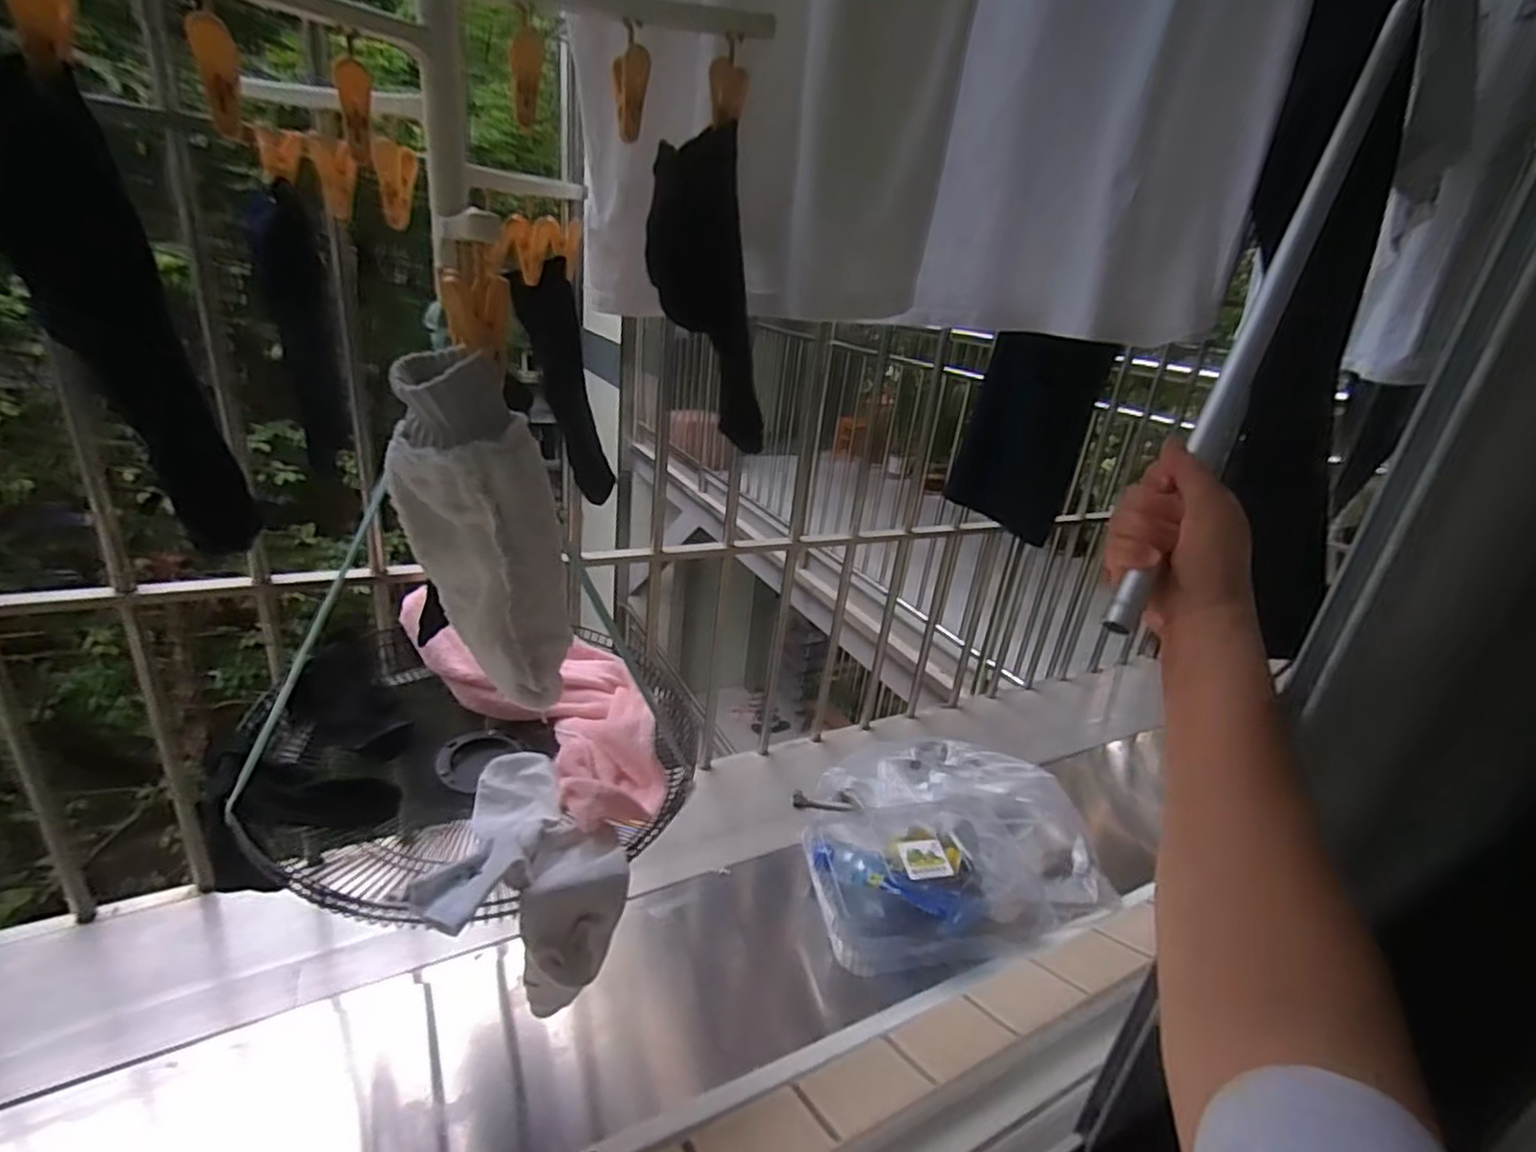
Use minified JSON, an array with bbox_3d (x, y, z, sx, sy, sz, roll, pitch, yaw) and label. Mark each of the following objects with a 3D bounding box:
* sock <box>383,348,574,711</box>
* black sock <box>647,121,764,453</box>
[{"bbox_3d":[-0.159,-0.018,0.381,0.089,0.202,0.043,4,21,17],"label":"sock"},{"bbox_3d":[-0.044,-0.219,0.547,0.099,0.217,0.018,5,24,-5],"label":"black sock"}]

